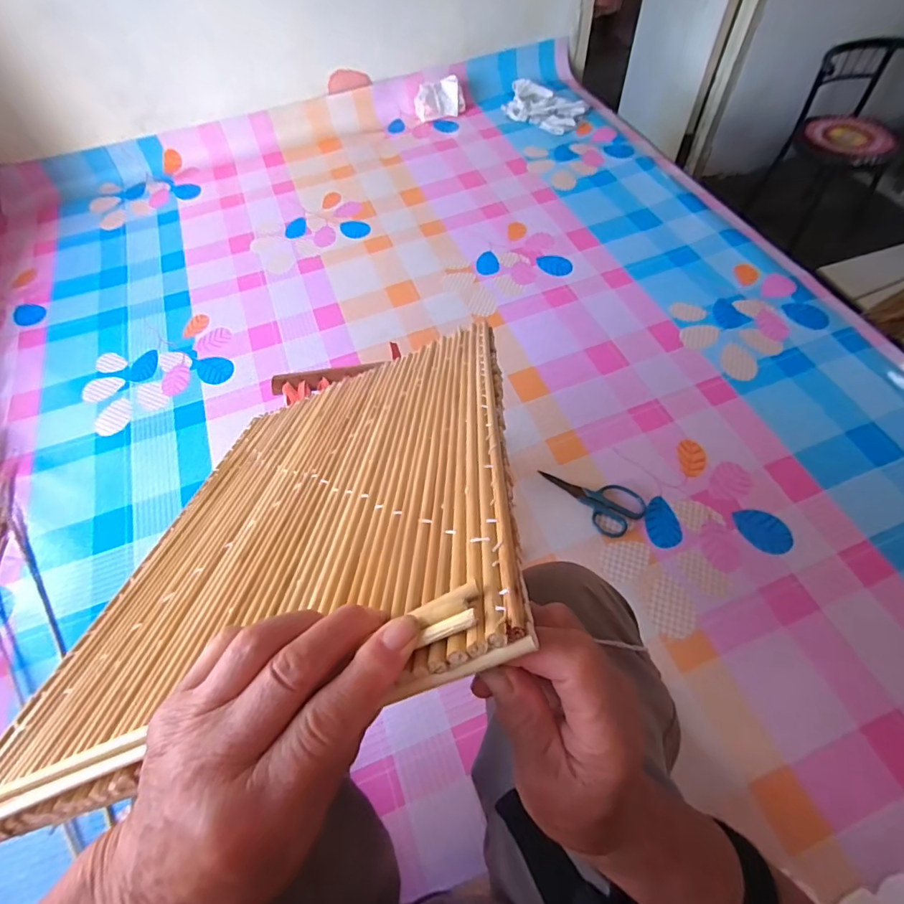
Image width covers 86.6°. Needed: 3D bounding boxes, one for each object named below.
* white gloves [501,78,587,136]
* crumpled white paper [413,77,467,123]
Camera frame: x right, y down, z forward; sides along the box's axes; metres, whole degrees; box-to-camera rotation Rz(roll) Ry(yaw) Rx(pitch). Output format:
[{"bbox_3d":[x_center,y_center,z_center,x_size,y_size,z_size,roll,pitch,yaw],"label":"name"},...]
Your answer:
[{"bbox_3d":[0.264,-1.039,1.445,0.165,0.034,0.281,-40,65,-17],"label":"white gloves"},{"bbox_3d":[-0.036,-1.065,1.457,0.140,0.097,0.102,18,61,14],"label":"crumpled white paper"}]

